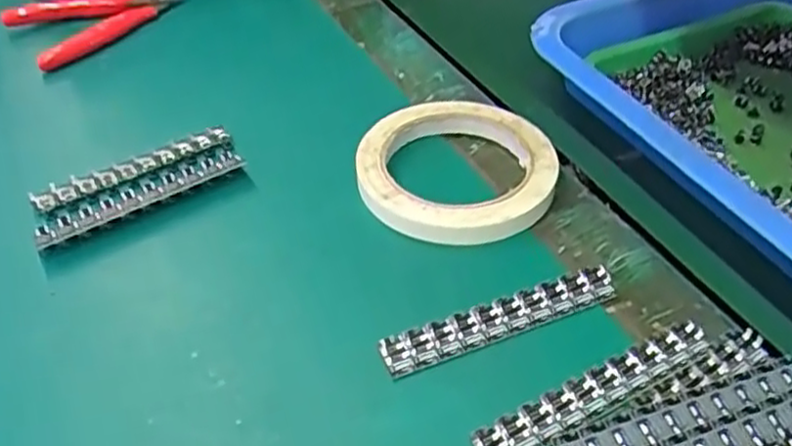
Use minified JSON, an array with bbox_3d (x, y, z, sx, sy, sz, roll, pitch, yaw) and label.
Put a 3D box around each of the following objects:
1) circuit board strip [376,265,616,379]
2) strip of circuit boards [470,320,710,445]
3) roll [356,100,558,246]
[{"bbox_3d":[0.046,0.041,0.319,0.110,0.005,0.018,-17,45,-15],"label":"circuit board strip"},{"bbox_3d":[0.081,0.066,0.290,0.110,0.004,0.020,-22,47,-19],"label":"strip of circuit boards"},{"bbox_3d":[0.032,-0.029,0.389,0.100,0.017,0.101,0,43,2],"label":"roll"}]

